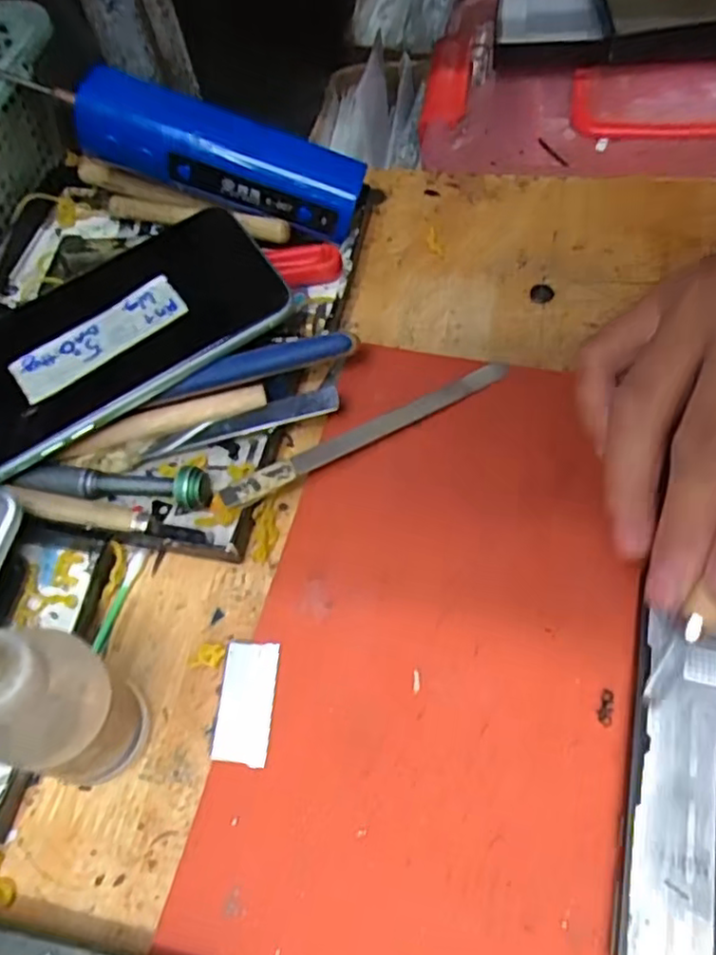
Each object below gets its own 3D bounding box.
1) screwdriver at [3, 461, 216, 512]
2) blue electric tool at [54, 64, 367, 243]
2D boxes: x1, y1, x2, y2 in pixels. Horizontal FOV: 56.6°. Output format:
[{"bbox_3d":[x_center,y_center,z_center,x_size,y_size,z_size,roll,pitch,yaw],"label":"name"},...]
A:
[{"bbox_3d":[-0.097,0.002,0.262,0.076,0.011,0.016,4,61,7],"label":"screwdriver"},{"bbox_3d":[-0.064,-0.149,0.308,0.130,0.030,0.030,17,62,-7],"label":"blue electric tool"}]

